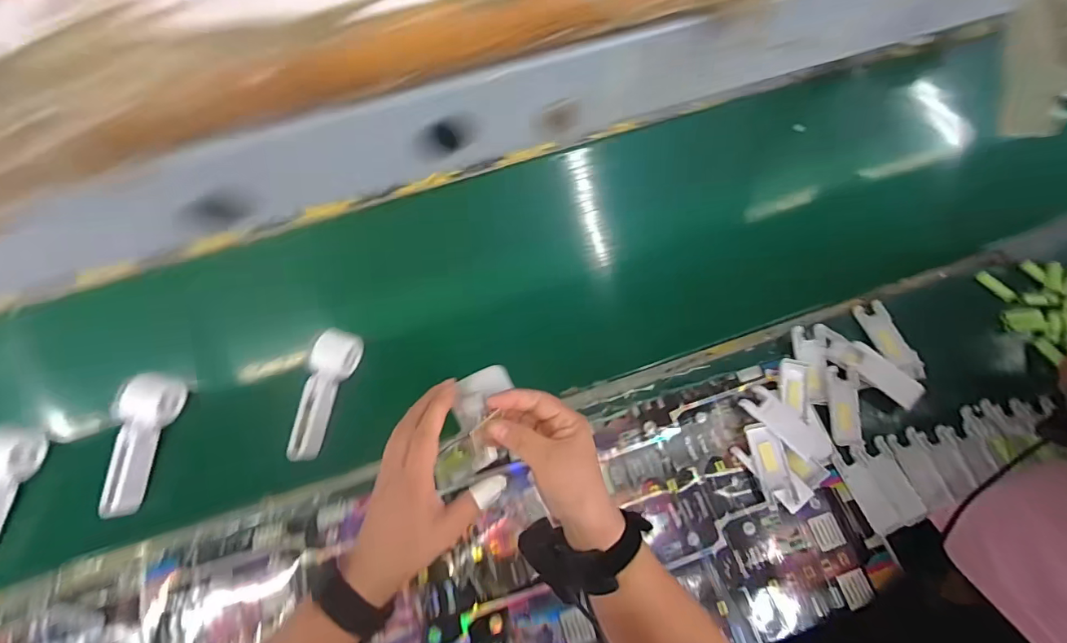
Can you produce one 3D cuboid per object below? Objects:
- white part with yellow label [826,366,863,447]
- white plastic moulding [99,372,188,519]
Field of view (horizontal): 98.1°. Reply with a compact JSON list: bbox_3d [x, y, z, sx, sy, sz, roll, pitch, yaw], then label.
[{"bbox_3d":[0.419,0.114,0.623,0.034,0.006,0.103,-5,86,21],"label":"white part with yellow label"},{"bbox_3d":[-0.518,0.158,0.603,0.046,0.058,0.176,6,70,2],"label":"white plastic moulding"}]

